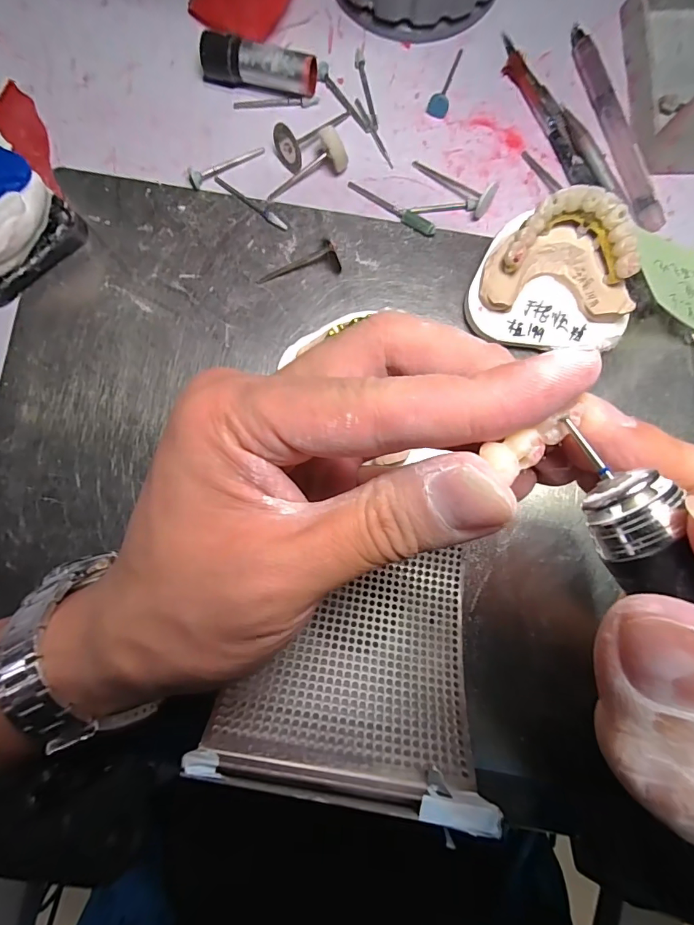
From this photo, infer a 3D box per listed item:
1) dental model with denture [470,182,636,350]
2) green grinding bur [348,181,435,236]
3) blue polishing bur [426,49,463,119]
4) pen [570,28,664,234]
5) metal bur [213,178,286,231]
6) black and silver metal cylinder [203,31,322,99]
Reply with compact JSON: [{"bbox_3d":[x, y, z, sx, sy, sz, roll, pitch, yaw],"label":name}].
[{"bbox_3d":[0.100,-0.090,0.203,0.078,0.037,0.060,-1,86,0],"label":"dental model with denture"},{"bbox_3d":[0.024,-0.137,0.222,0.053,0.007,0.006,35,86,2],"label":"green grinding bur"},{"bbox_3d":[0.055,-0.209,0.227,0.011,0.009,0.043,18,86,1],"label":"blue polishing bur"},{"bbox_3d":[0.144,-0.180,0.223,0.010,0.008,0.118,-17,86,-2],"label":"pen"},{"bbox_3d":[-0.052,-0.139,0.223,0.048,0.004,0.005,38,86,2],"label":"metal bur"},{"bbox_3d":[-0.047,-0.207,0.220,0.059,0.020,0.015,10,86,0],"label":"black and silver metal cylinder"}]

